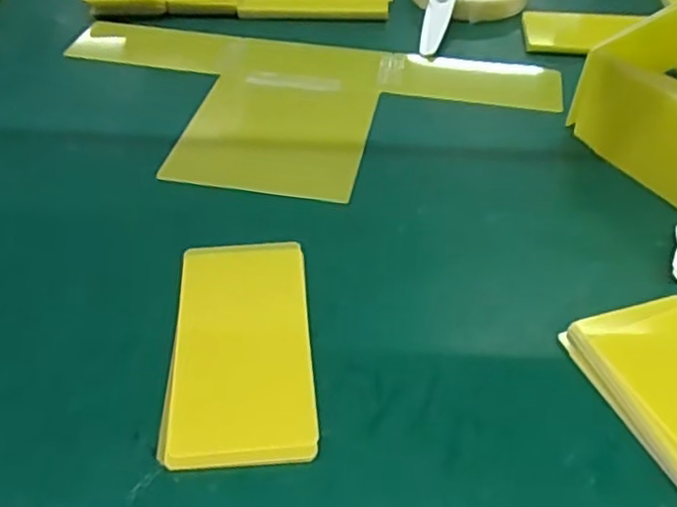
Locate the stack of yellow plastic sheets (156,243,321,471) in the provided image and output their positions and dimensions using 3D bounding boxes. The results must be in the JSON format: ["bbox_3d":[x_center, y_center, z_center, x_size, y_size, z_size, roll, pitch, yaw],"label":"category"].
[{"bbox_3d":[-0.050,0.045,0.353,0.071,0.007,0.138,-2,44,-4],"label":"stack of yellow plastic sheets"}]

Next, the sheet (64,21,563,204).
[{"bbox_3d":[-0.036,-0.113,0.522,0.400,0.007,0.204,8,44,7],"label":"sheet"}]

